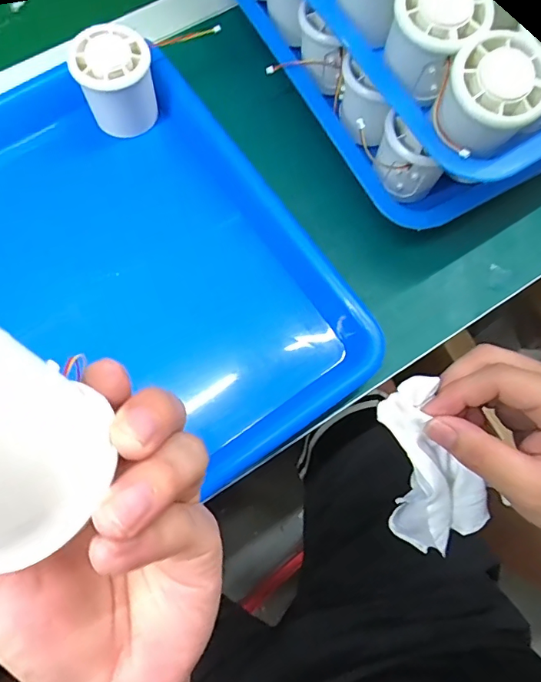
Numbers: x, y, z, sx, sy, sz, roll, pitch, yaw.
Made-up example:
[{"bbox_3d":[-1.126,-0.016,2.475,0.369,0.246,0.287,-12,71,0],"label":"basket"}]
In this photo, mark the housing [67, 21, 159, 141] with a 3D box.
[{"bbox_3d":[-0.116,-0.194,0.360,0.053,0.060,0.057,-21,75,-8],"label":"housing"}]

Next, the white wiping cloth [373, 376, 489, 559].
[{"bbox_3d":[0.099,0.090,0.291,0.040,0.048,0.150,-23,121,-9],"label":"white wiping cloth"}]

